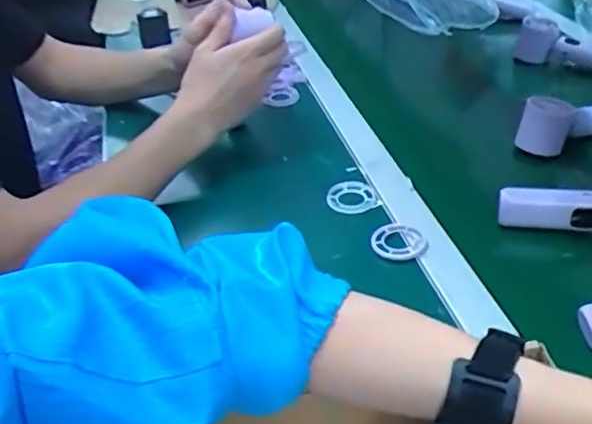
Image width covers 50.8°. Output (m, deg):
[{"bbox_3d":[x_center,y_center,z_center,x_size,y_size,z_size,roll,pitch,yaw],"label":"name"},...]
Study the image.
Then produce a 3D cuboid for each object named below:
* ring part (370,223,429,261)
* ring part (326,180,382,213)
[{"bbox_3d":[0.101,0.029,0.612,0.054,0.009,0.047,6,38,14],"label":"ring part"},{"bbox_3d":[0.060,-0.018,0.685,0.053,0.006,0.052,-9,37,-6],"label":"ring part"}]

